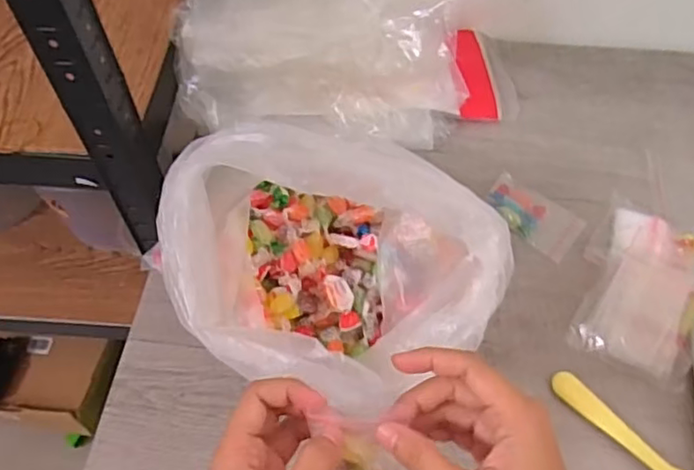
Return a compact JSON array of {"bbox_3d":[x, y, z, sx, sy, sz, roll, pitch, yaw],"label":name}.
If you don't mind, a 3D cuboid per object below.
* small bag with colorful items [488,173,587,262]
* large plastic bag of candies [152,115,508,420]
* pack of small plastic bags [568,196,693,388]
[{"bbox_3d":[0.184,-0.022,0.607,0.095,0.014,0.059,36,63,22],"label":"small bag with colorful items"},{"bbox_3d":[-0.005,0.036,0.440,0.223,0.184,0.164,13,57,9],"label":"large plastic bag of candies"},{"bbox_3d":[0.268,0.037,0.550,0.096,0.026,0.179,20,59,13],"label":"pack of small plastic bags"}]

